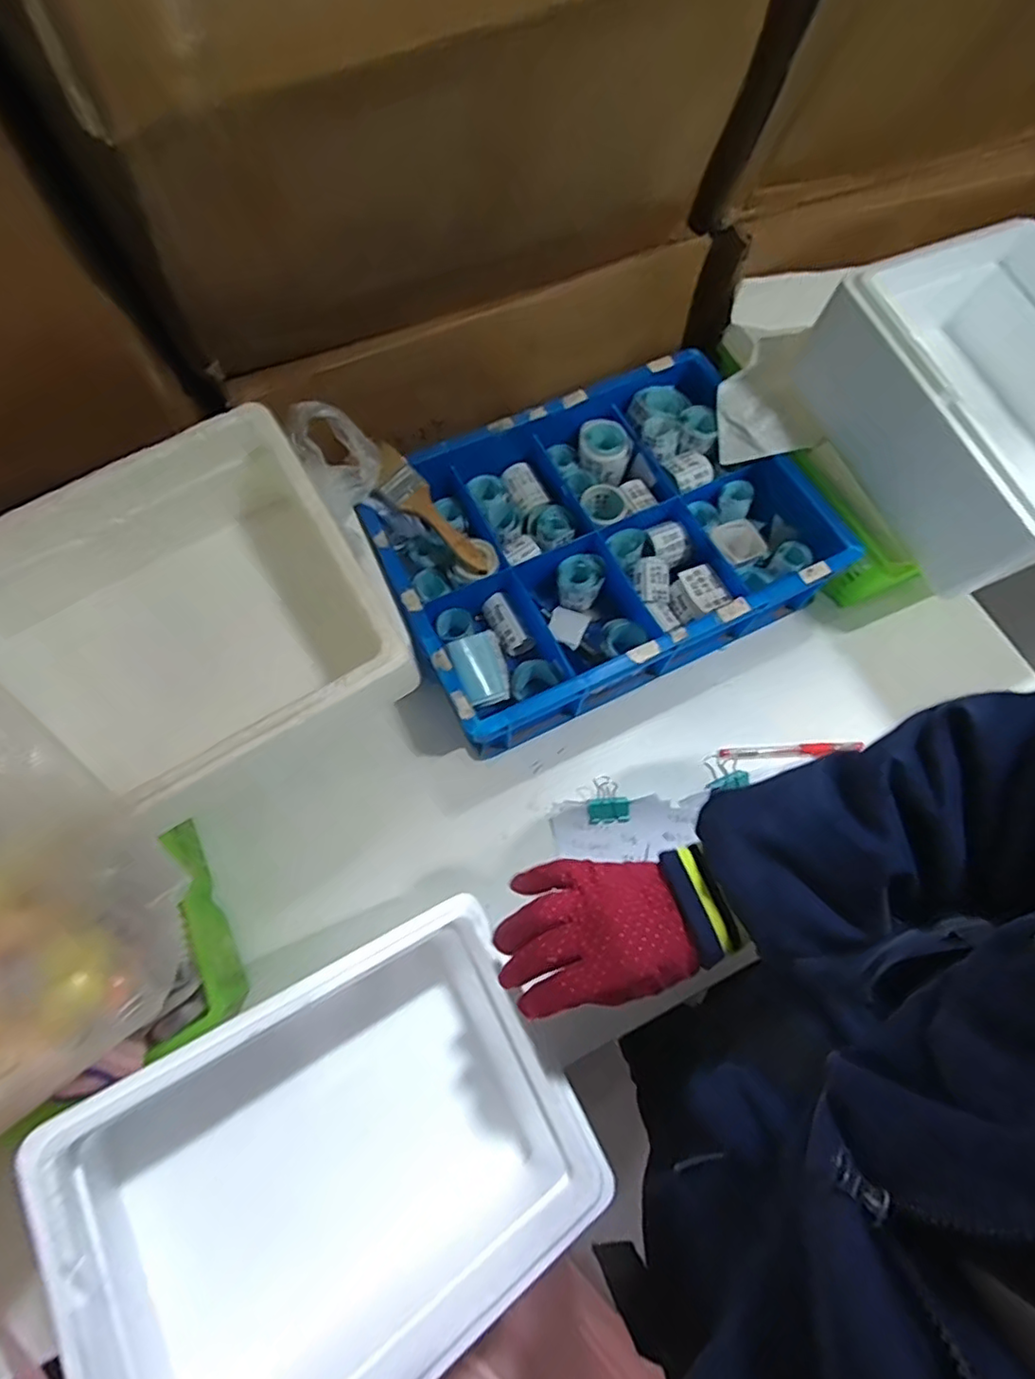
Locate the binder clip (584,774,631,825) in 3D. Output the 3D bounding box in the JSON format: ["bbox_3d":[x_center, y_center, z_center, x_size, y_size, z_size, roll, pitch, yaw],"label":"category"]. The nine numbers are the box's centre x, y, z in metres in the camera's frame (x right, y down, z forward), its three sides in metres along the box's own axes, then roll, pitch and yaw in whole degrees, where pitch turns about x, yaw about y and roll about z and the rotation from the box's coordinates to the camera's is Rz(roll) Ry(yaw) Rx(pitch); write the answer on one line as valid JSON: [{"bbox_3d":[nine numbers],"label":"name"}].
[{"bbox_3d":[0.090,0.110,0.606,0.042,0.013,0.048,-6,71,-3],"label":"binder clip"}]

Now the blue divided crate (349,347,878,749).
[{"bbox_3d":[0.081,-0.164,0.664,0.439,0.106,0.331,-24,72,-9],"label":"blue divided crate"}]

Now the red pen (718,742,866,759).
[{"bbox_3d":[0.288,0.065,0.634,0.147,0.011,0.014,-1,70,-2],"label":"red pen"}]

